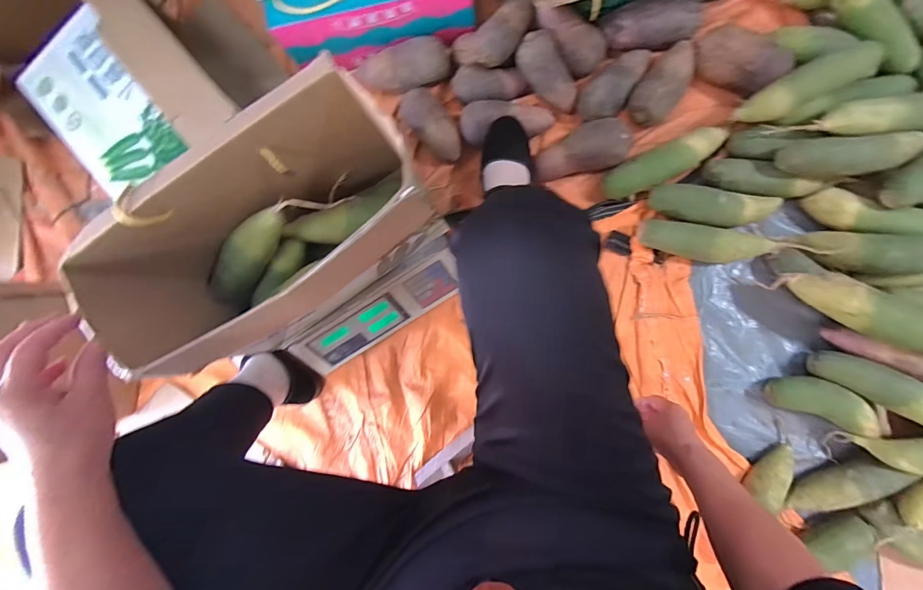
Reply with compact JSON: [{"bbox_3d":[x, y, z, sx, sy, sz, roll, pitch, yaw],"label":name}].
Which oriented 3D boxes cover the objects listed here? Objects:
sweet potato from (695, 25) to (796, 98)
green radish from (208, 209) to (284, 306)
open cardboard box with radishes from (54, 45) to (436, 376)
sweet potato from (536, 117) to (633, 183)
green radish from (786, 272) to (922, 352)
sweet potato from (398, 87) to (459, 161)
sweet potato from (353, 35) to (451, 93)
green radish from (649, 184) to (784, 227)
[{"bbox_3d":[0.456,-0.385,0.631,0.142,0.055,0.080,27,97,11],"label":"sweet potato"},{"bbox_3d":[-0.286,-0.052,0.520,0.054,0.052,0.174,47,121,3],"label":"green radish"},{"bbox_3d":[-0.214,-0.069,0.473,0.359,0.227,0.170,-32,88,10],"label":"open cardboard box with radishes"},{"bbox_3d":[0.205,-0.245,0.659,0.159,0.058,0.073,-14,88,13],"label":"sweet potato"},{"bbox_3d":[0.619,0.028,0.576,0.255,0.069,0.076,17,95,12],"label":"green radish"},{"bbox_3d":[-0.047,-0.297,0.698,0.071,0.067,0.123,-33,84,11],"label":"sweet potato"},{"bbox_3d":[-0.103,-0.395,0.682,0.161,0.058,0.065,-16,88,13],"label":"sweet potato"},{"bbox_3d":[0.418,-0.144,0.636,0.205,0.048,0.059,9,93,12],"label":"green radish"}]

